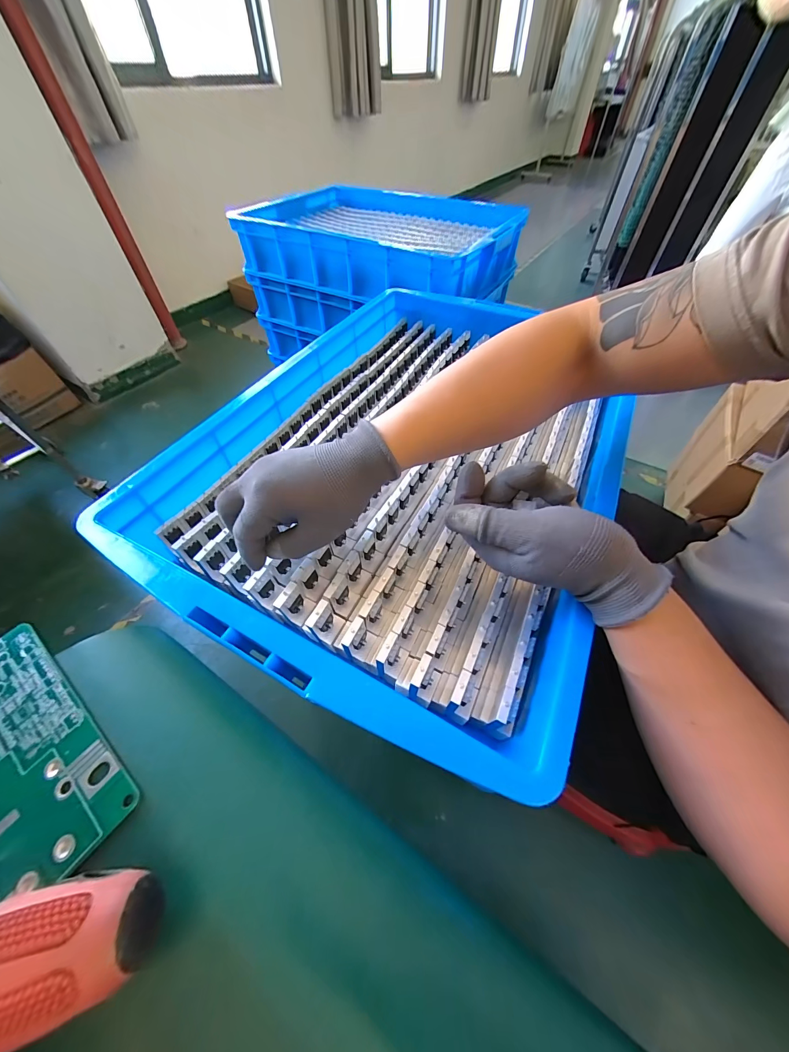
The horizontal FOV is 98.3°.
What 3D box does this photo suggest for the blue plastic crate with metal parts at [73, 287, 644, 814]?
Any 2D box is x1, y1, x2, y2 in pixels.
[{"bbox_3d":[0.026,-0.111,0.424,0.412,0.082,0.616,20,56,15],"label":"blue plastic crate with metal parts"}]

